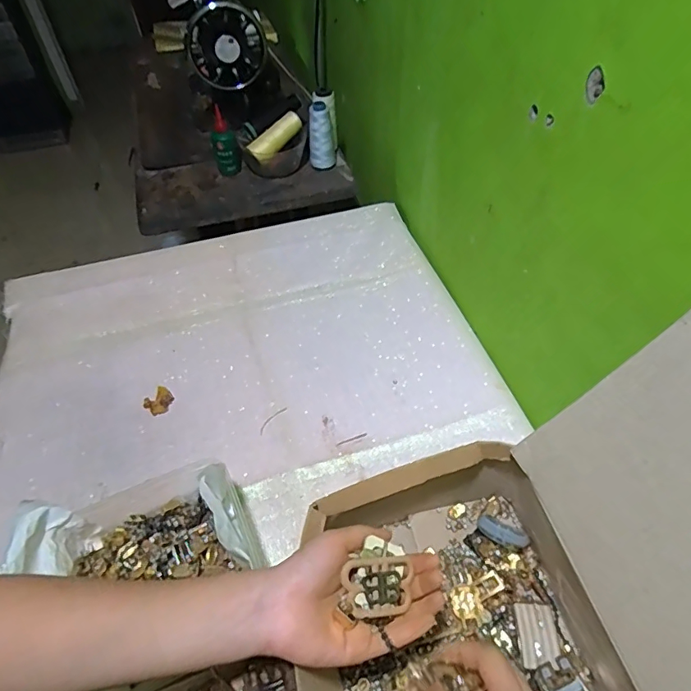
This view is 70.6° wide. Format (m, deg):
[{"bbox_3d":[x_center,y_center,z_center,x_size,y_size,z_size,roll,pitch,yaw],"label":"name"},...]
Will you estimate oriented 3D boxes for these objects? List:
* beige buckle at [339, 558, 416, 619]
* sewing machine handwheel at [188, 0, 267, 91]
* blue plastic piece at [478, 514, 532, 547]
[{"bbox_3d":[0.023,0.174,0.351,0.048,0.008,0.038,6,73,-17],"label":"beige buckle"},{"bbox_3d":[-0.212,-0.536,0.880,0.132,0.131,0.042,-9,52,-6],"label":"sewing machine handwheel"},{"bbox_3d":[0.154,0.182,0.477,0.048,0.009,0.022,22,55,20],"label":"blue plastic piece"}]

